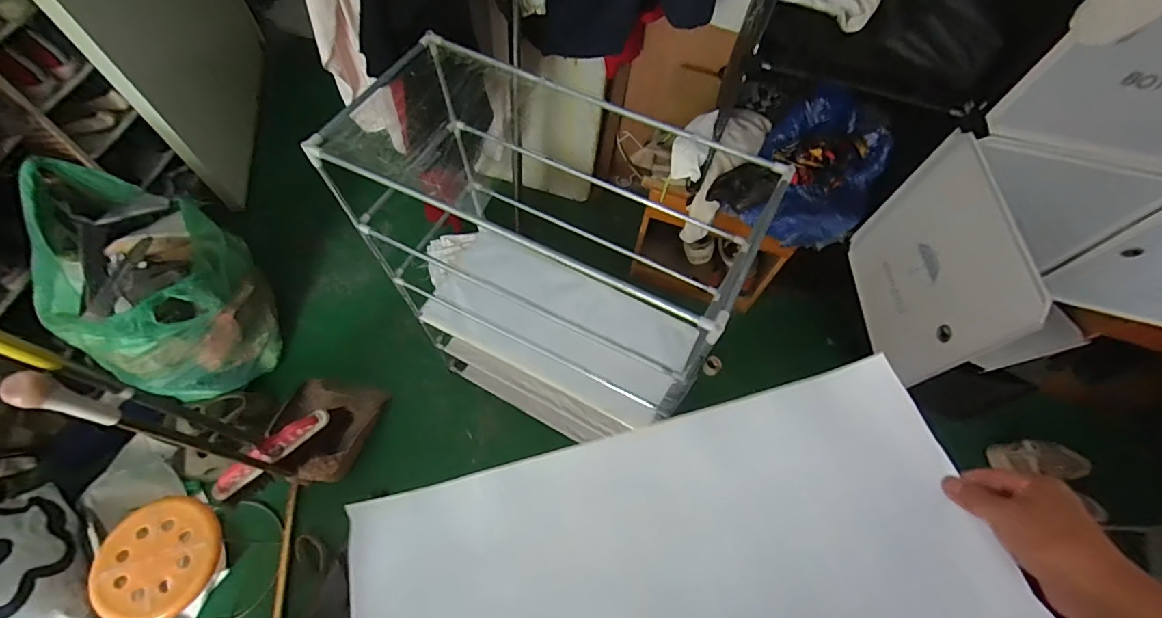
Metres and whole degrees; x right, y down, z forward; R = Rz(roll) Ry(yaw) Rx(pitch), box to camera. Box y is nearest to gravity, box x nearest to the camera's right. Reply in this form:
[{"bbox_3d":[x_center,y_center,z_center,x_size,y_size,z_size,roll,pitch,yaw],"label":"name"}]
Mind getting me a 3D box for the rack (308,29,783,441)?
[{"bbox_3d":[-0.094,-0.022,1.050,0.667,0.875,0.287,25,65,10],"label":"rack"}]

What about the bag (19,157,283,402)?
[{"bbox_3d":[-1.078,-0.046,1.259,0.486,0.428,0.408,24,65,10],"label":"bag"}]

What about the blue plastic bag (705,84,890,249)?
[{"bbox_3d":[0.506,-0.295,1.067,0.416,0.156,0.268,-39,71,-20],"label":"blue plastic bag"}]

